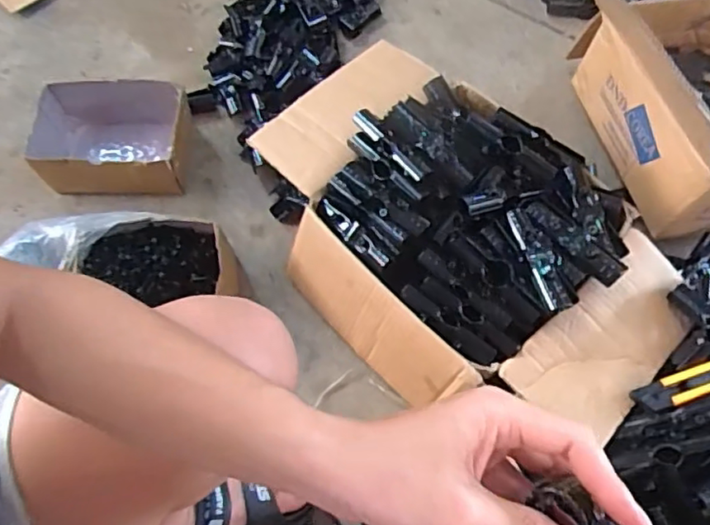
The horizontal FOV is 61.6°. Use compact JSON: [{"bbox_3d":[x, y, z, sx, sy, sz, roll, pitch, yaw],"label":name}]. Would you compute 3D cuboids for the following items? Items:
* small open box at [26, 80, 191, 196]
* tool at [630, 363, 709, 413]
[{"bbox_3d":[-0.362,-0.182,0.899,0.213,0.093,0.155,1,67,1],"label":"small open box"},{"bbox_3d":[0.411,0.131,0.681,0.195,0.013,0.032,-17,68,-6],"label":"tool"}]

